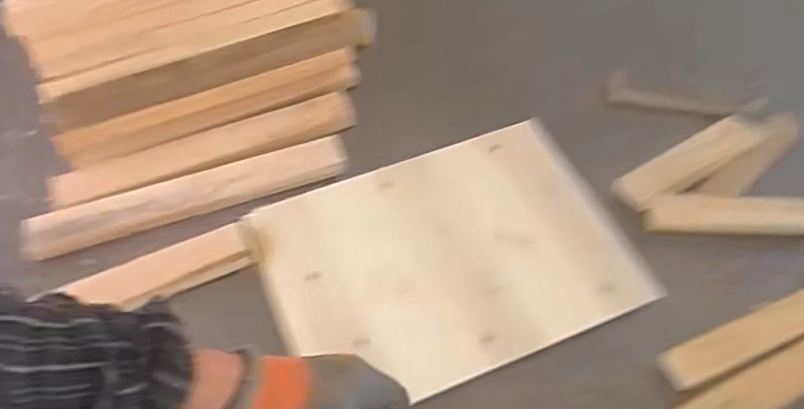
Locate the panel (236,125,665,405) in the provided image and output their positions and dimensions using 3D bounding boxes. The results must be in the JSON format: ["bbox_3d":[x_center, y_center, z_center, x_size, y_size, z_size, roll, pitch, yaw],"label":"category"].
[{"bbox_3d":[0.041,0.043,0.600,0.316,0.010,0.223,-19,58,-12],"label":"panel"}]

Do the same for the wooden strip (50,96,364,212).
[{"bbox_3d":[-0.198,-0.056,0.667,0.306,0.012,0.051,-17,58,-11],"label":"wooden strip"}]

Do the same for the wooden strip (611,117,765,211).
[{"bbox_3d":[0.292,-0.042,0.665,0.166,0.023,0.041,-24,59,-15],"label":"wooden strip"}]

